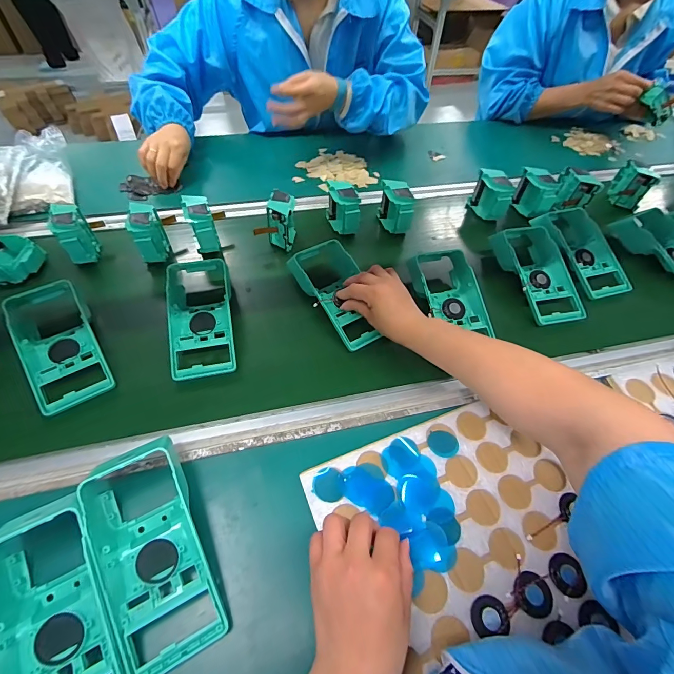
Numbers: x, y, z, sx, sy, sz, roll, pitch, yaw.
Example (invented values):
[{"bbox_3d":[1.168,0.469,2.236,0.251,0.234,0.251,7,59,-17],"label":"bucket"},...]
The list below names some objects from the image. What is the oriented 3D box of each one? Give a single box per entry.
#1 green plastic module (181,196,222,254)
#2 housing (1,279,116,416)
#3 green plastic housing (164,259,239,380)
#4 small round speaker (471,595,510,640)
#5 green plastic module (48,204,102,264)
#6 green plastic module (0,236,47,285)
[{"bbox_3d":[-0.222,-0.180,0.590,0.043,0.081,0.076,-17,57,-14],"label":"green plastic module"},{"bbox_3d":[-0.360,-0.002,0.460,0.091,0.048,0.200,-27,60,-20],"label":"housing"},{"bbox_3d":[-0.185,-0.033,0.487,0.085,0.052,0.183,-10,55,-10],"label":"green plastic housing"},{"bbox_3d":[0.135,0.247,0.314,0.033,0.004,0.028,-4,55,-5],"label":"small round speaker"},{"bbox_3d":[-0.413,-0.164,0.559,0.043,0.070,0.080,-28,60,-21],"label":"green plastic module"},{"bbox_3d":[-0.509,-0.121,0.545,0.080,0.035,0.079,-5,55,-6],"label":"green plastic module"}]

